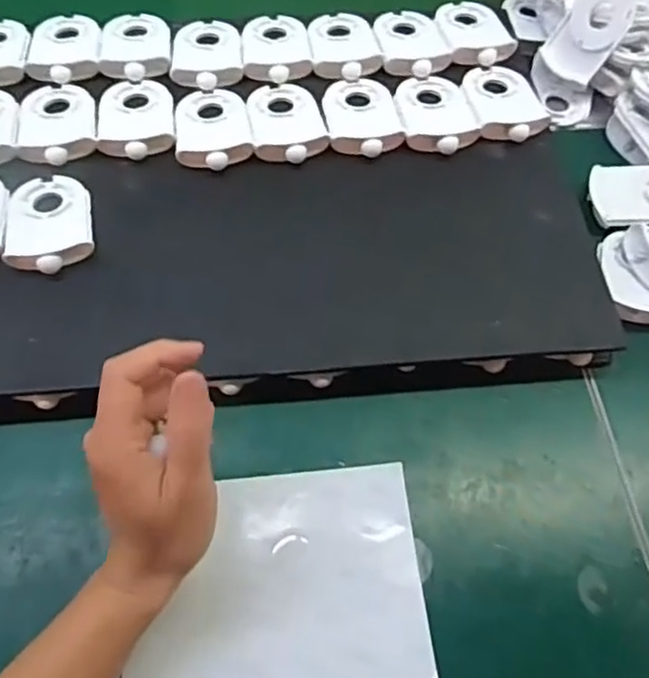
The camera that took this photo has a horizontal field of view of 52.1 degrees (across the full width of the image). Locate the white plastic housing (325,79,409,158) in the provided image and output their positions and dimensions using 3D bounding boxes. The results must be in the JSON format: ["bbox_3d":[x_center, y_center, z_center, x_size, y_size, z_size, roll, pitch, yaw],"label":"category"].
[{"bbox_3d":[0.030,-0.183,0.547,0.059,0.017,0.090,-6,61,-5],"label":"white plastic housing"}]

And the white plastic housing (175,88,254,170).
[{"bbox_3d":[-0.090,-0.170,0.534,0.058,0.019,0.090,-8,61,-6],"label":"white plastic housing"}]

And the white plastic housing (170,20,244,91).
[{"bbox_3d":[-0.101,-0.250,0.575,0.059,0.013,0.095,-1,61,-3],"label":"white plastic housing"}]

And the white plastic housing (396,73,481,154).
[{"bbox_3d":[0.092,-0.190,0.550,0.058,0.019,0.091,-2,61,-3],"label":"white plastic housing"}]

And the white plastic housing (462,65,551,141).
[{"bbox_3d":[0.151,-0.201,0.558,0.058,0.022,0.090,-5,61,-5],"label":"white plastic housing"}]

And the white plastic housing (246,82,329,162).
[{"bbox_3d":[-0.032,-0.176,0.540,0.057,0.018,0.090,-8,61,-6],"label":"white plastic housing"}]

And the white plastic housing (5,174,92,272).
[{"bbox_3d":[-0.200,-0.086,0.481,0.059,0.014,0.091,-11,62,-8],"label":"white plastic housing"}]

